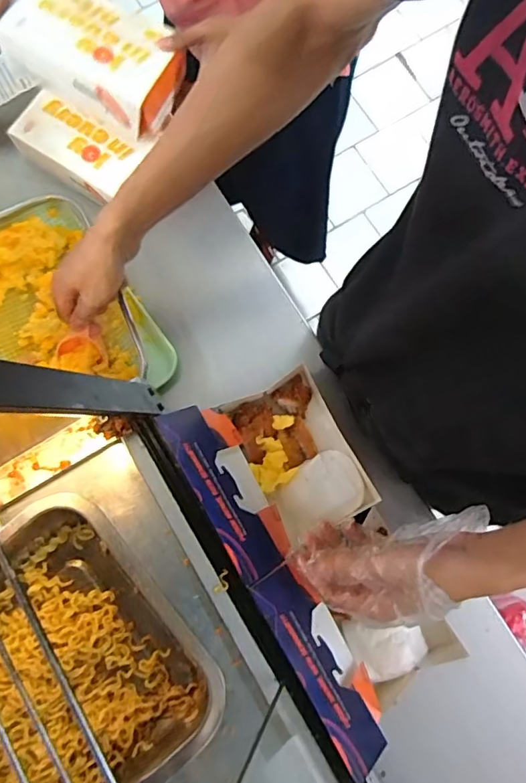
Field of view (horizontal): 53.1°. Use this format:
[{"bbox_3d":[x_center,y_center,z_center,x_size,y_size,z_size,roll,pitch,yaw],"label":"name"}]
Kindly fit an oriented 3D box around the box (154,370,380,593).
[{"bbox_3d":[0.020,0.079,0.555,0.169,0.138,0.183,-28,79,-5],"label":"box"}]

